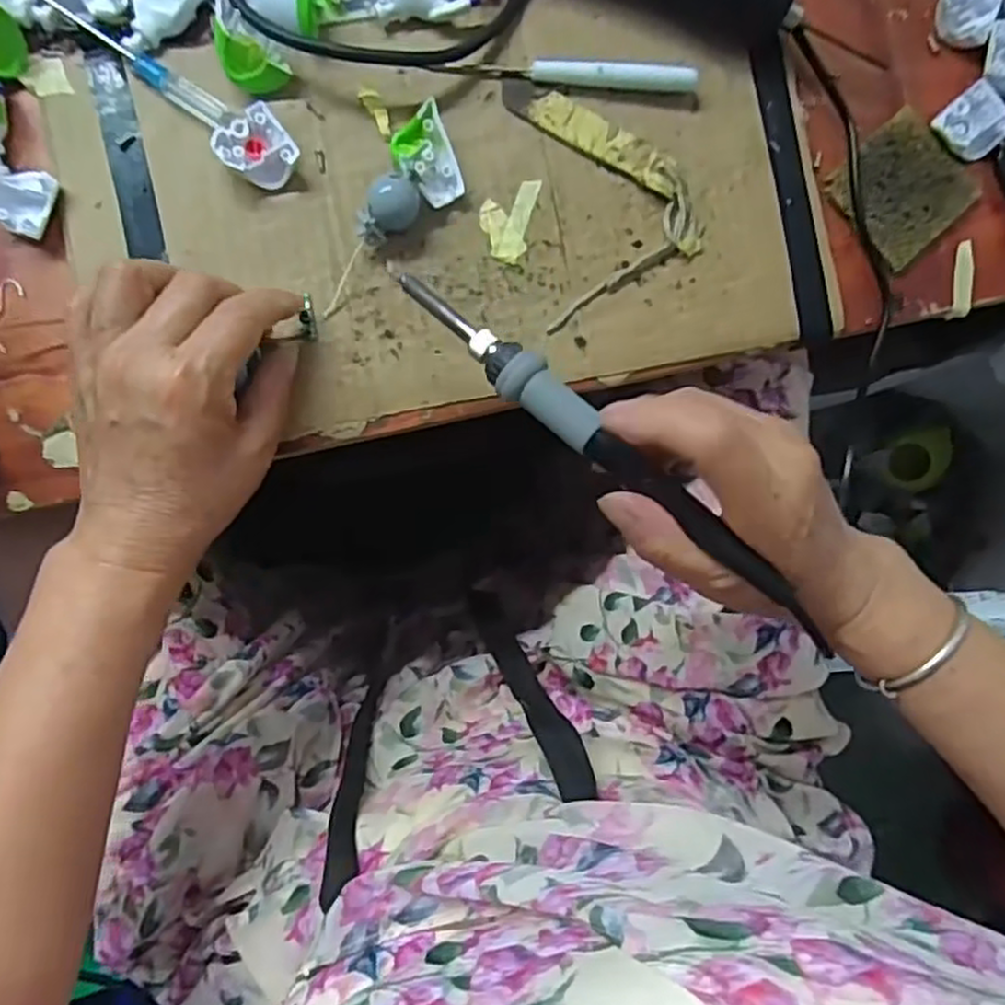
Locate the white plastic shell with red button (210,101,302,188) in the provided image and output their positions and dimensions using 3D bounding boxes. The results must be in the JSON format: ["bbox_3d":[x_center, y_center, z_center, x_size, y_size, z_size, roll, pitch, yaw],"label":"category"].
[{"bbox_3d":[-0.114,-0.164,0.343,0.031,0.019,0.030,-38,90,-5],"label":"white plastic shell with red button"}]

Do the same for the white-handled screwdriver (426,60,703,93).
[{"bbox_3d":[0.031,-0.209,0.353,0.125,0.017,0.009,6,86,-3],"label":"white-handled screwdriver"}]

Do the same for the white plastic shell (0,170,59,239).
[{"bbox_3d":[-0.224,-0.140,0.338,0.031,0.016,0.029,22,86,-2],"label":"white plastic shell"}]

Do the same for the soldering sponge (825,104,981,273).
[{"bbox_3d":[0.202,-0.159,0.368,0.064,0.005,0.060,-42,90,-5],"label":"soldering sponge"}]

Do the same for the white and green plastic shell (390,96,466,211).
[{"bbox_3d":[-0.036,-0.163,0.349,0.027,0.018,0.042,-25,89,-5],"label":"white and green plastic shell"}]

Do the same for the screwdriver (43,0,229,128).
[{"bbox_3d":[-0.173,-0.210,0.337,0.114,0.013,0.014,37,85,-1],"label":"screwdriver"}]

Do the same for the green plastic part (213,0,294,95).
[{"bbox_3d":[-0.121,-0.211,0.340,0.024,0.015,0.043,-39,90,-5],"label":"green plastic part"}]

